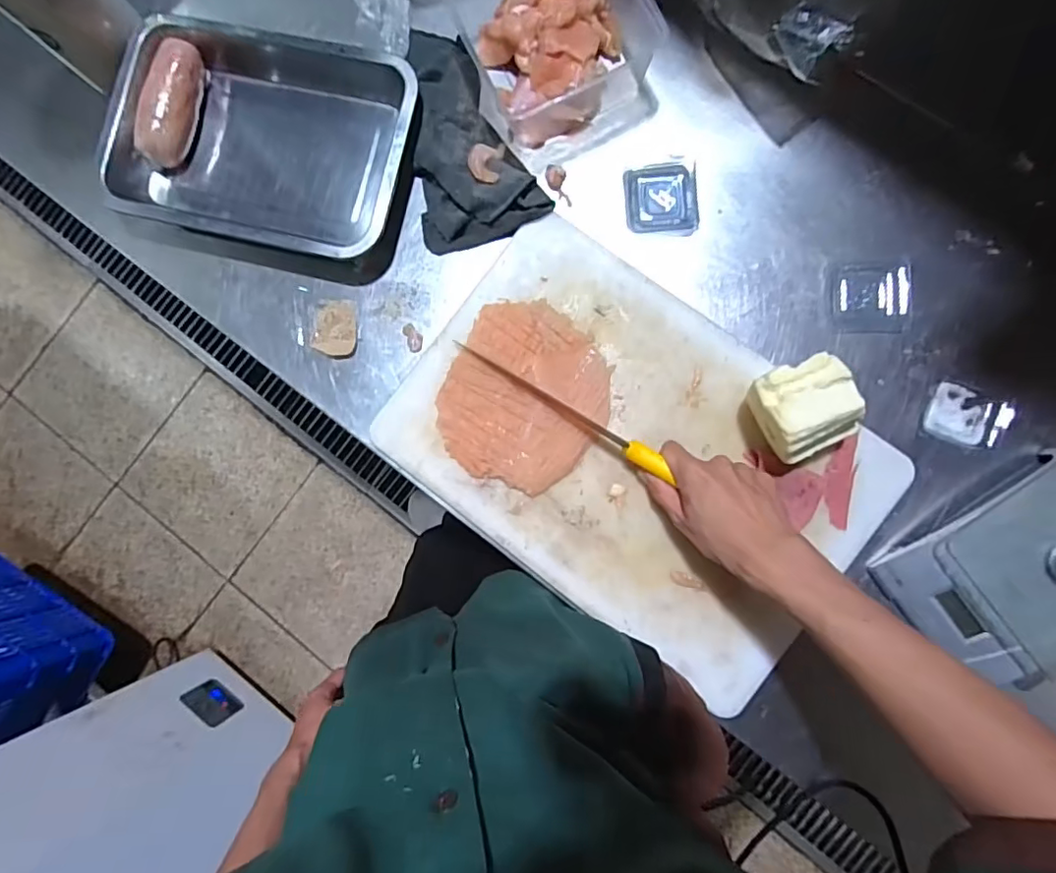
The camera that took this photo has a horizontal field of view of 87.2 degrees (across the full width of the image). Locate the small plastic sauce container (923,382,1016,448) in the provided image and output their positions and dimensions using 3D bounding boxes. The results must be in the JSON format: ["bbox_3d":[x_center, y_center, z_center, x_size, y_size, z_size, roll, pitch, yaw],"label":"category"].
[{"bbox_3d":[0.414,-0.018,0.517,0.069,0.012,0.051,18,87,7],"label":"small plastic sauce container"}]

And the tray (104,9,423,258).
[{"bbox_3d":[-0.273,-0.311,0.578,0.315,0.049,0.239,20,87,7],"label":"tray"}]

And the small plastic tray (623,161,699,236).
[{"bbox_3d":[0.134,-0.238,0.556,0.070,0.008,0.070,-4,84,5],"label":"small plastic tray"}]

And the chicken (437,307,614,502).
[{"bbox_3d":[-0.003,-0.040,0.543,0.154,0.008,0.171,26,88,7],"label":"chicken"}]

